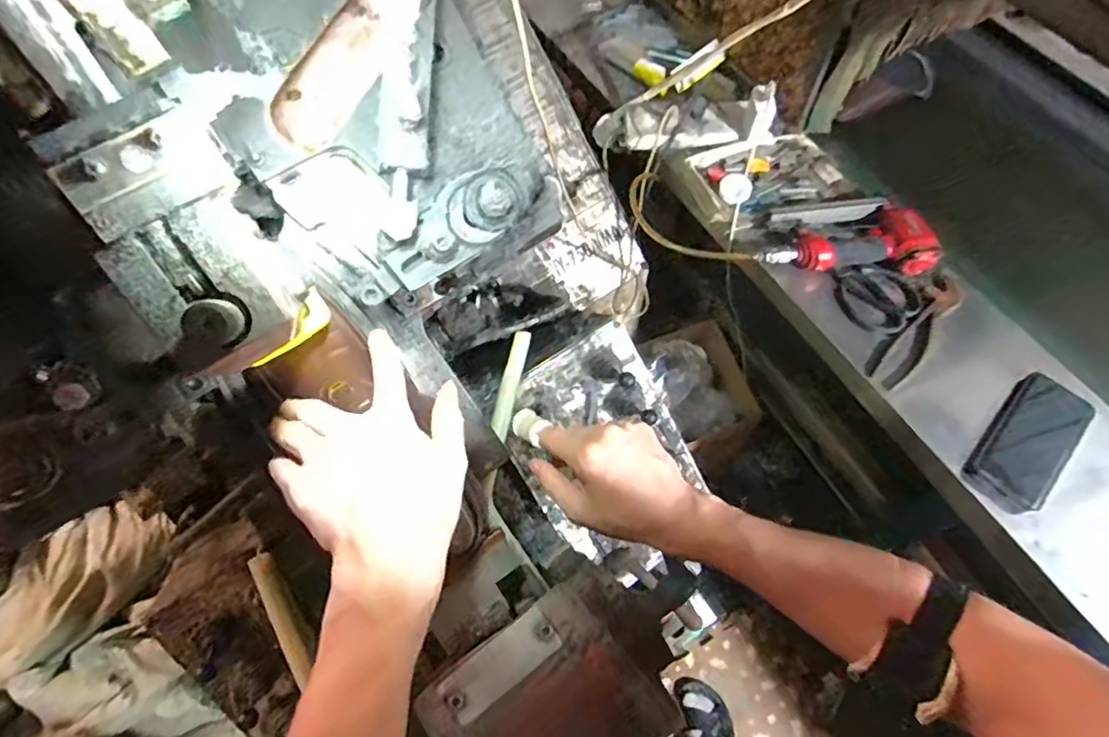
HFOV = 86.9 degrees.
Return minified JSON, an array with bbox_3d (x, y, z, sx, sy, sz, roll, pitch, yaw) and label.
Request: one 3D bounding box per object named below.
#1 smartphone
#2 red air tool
[{"bbox_3d":[0.590,0.093,0.730,0.086,0.013,0.185,36,81,23],"label":"smartphone"},{"bbox_3d":[0.434,-0.193,0.867,0.233,0.047,0.106,3,64,4],"label":"red air tool"}]

